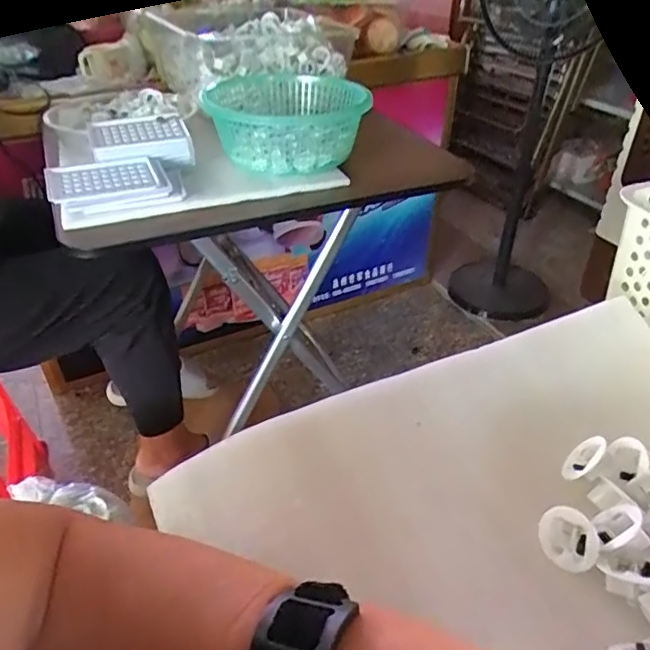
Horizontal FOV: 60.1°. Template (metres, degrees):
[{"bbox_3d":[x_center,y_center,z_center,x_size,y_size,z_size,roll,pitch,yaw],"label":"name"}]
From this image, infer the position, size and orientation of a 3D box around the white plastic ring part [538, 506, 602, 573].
[{"bbox_3d":[0.136,0.117,0.308,0.016,0.030,0.032,15,32,-43],"label":"white plastic ring part"}]

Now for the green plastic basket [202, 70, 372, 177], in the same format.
[{"bbox_3d":[-0.061,-0.316,0.849,0.228,0.080,0.252,-15,41,-19],"label":"green plastic basket"}]

